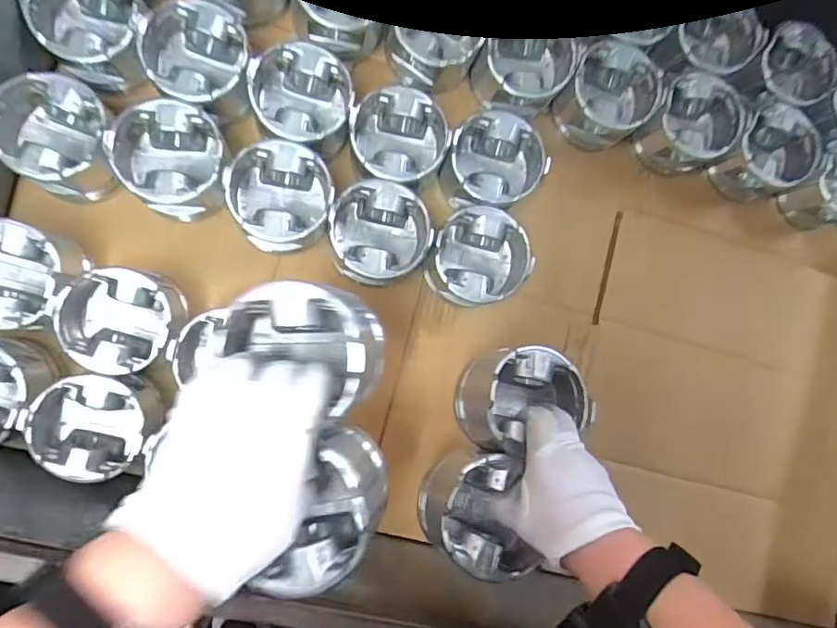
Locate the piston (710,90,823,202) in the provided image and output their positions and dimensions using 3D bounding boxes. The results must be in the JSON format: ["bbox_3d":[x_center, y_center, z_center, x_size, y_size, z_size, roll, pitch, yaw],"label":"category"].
[{"bbox_3d":[0.436,-0.203,0.694,0.104,0.076,0.107,0,89,-10],"label":"piston"}]

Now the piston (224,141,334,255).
[{"bbox_3d":[-0.139,-0.119,0.558,0.097,0.065,0.099,0,89,-10],"label":"piston"}]

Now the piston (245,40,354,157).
[{"bbox_3d":[-0.119,-0.221,0.571,0.103,0.064,0.105,-7,90,-10],"label":"piston"}]

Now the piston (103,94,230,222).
[{"bbox_3d":[-0.242,-0.153,0.549,0.101,0.082,0.101,0,89,-10],"label":"piston"}]

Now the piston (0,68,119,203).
[{"bbox_3d":[-0.344,-0.170,0.538,0.121,0.084,0.099,45,82,-6],"label":"piston"}]

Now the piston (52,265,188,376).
[{"bbox_3d":[-0.284,0.007,0.546,0.109,0.082,0.100,11,87,-9],"label":"piston"}]

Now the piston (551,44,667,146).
[{"bbox_3d":[0.224,-0.261,0.659,0.098,0.086,0.104,0,89,-10],"label":"piston"}]

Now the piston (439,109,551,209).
[{"bbox_3d":[0.077,-0.164,0.614,0.109,0.080,0.099,-45,96,-8],"label":"piston"}]

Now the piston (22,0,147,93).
[{"bbox_3d":[-0.323,-0.289,0.543,0.098,0.076,0.104,0,89,-10],"label":"piston"}]

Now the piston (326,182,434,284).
[{"bbox_3d":[-0.042,-0.083,0.576,0.098,0.074,0.101,0,89,-10],"label":"piston"}]

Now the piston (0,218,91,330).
[{"bbox_3d":[-0.381,-0.035,0.529,0.109,0.083,0.095,11,87,-9],"label":"piston"}]

